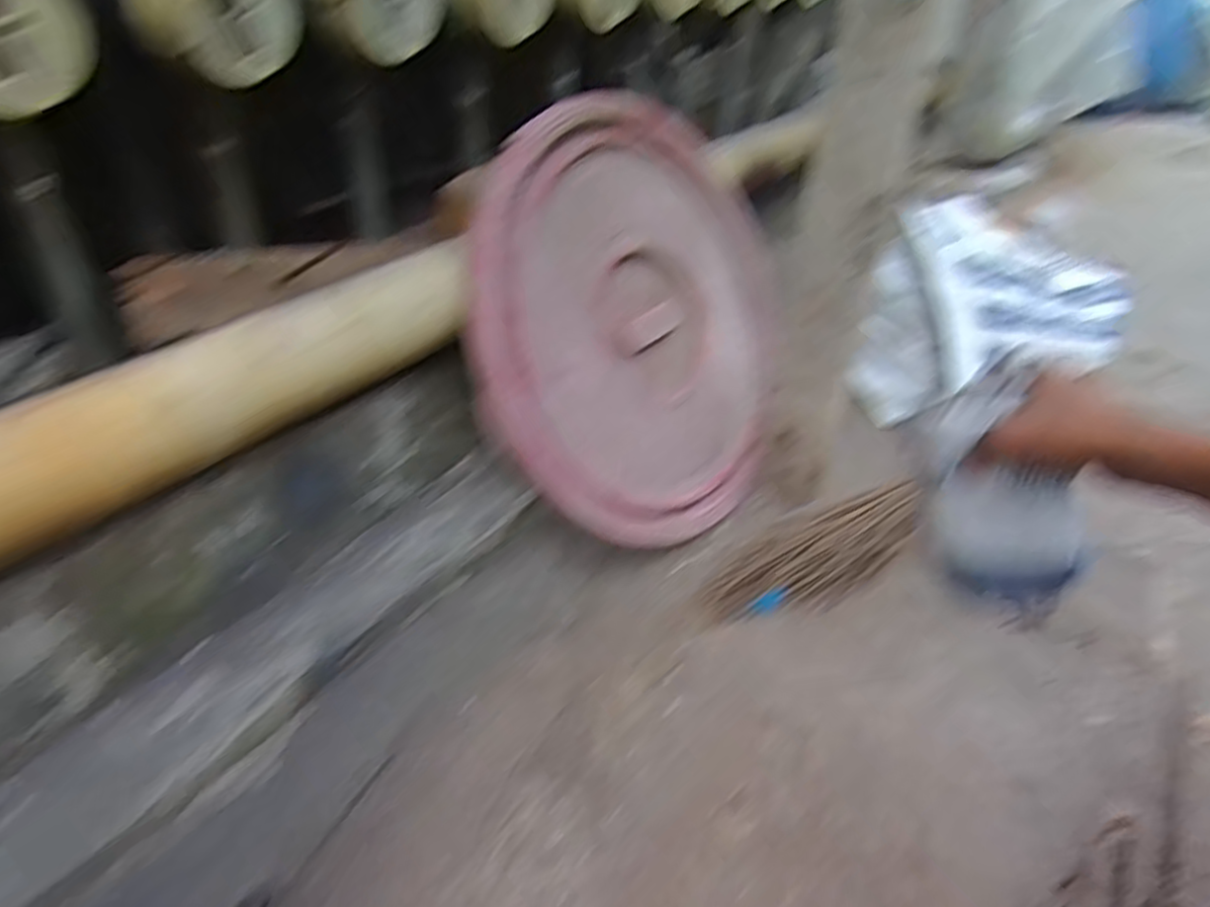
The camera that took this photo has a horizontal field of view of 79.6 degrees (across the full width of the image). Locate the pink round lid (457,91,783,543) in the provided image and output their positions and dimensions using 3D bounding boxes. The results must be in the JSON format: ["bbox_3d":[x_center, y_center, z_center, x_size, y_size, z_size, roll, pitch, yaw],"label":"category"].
[{"bbox_3d":[0.047,-0.151,0.766,0.039,0.422,0.473,-7,52,43],"label":"pink round lid"}]

